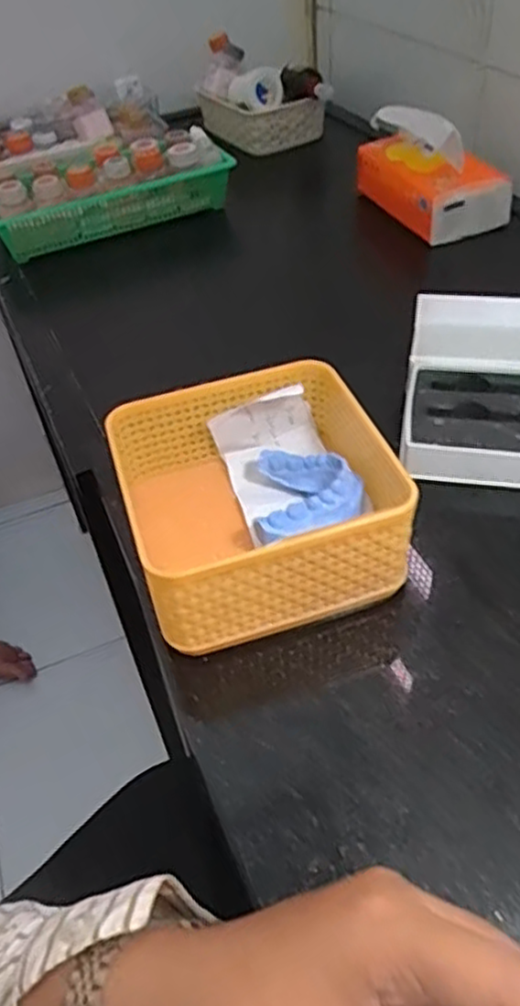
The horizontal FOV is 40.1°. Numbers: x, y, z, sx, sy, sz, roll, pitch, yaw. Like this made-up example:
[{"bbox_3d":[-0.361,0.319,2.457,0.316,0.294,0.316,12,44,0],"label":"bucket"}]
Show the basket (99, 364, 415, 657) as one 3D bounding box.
[{"bbox_3d":[0.000,-0.002,0.376,0.129,0.066,0.127,-16,46,-8],"label":"basket"}]

